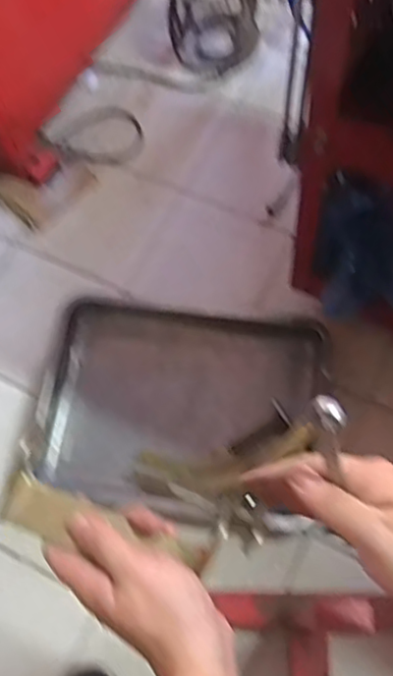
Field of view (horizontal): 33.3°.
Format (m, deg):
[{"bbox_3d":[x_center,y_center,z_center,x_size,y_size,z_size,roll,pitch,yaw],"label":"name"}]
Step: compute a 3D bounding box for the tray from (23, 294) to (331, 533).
[{"bbox_3d":[-0.025,0.099,0.930,0.390,0.049,0.300,8,68,7],"label":"tray"}]

